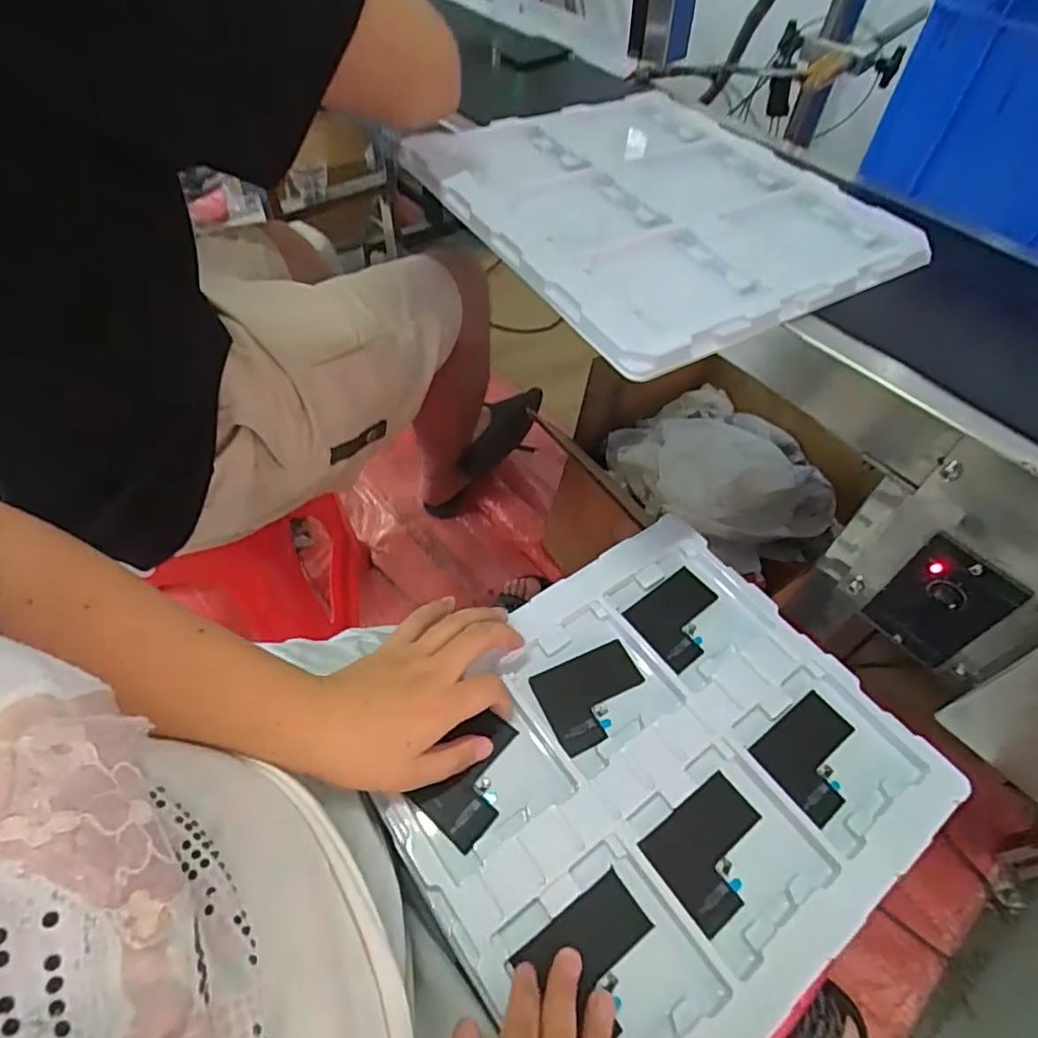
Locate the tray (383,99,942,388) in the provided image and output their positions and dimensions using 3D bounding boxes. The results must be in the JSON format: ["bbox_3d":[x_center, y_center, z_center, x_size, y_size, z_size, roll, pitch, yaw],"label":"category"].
[{"bbox_3d":[0.101,-0.241,0.475,0.274,0.037,0.326,-27,59,-23],"label":"tray"}]

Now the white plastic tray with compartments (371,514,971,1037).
[{"bbox_3d":[0.087,0.160,0.409,0.311,0.028,0.271,-28,57,-25],"label":"white plastic tray with compartments"}]

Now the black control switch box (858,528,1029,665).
[{"bbox_3d":[0.275,0.057,0.407,0.019,0.096,0.058,-37,63,-28],"label":"black control switch box"}]

